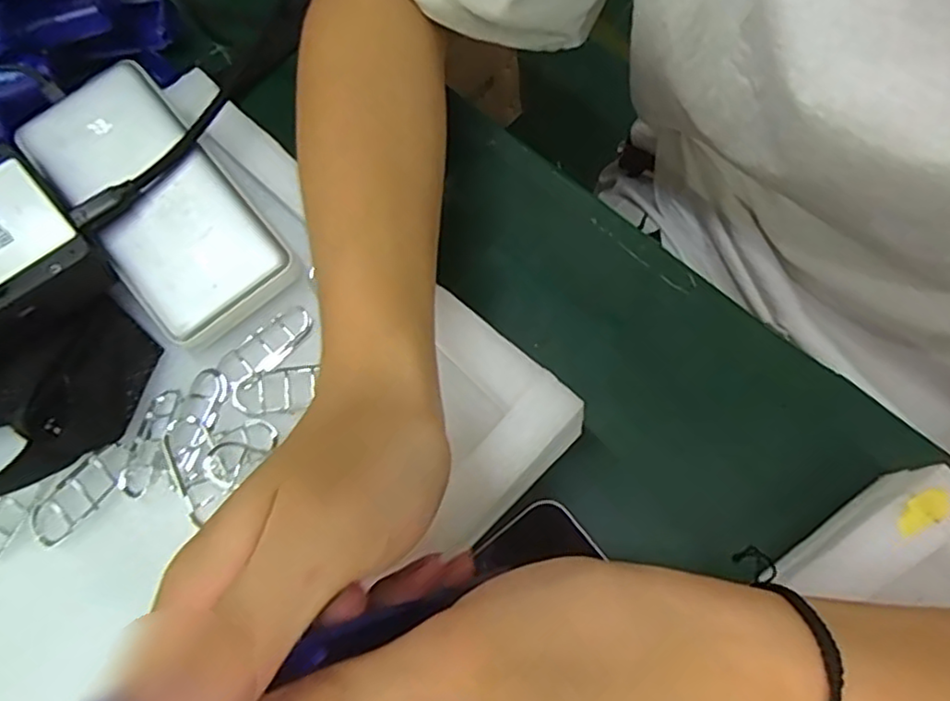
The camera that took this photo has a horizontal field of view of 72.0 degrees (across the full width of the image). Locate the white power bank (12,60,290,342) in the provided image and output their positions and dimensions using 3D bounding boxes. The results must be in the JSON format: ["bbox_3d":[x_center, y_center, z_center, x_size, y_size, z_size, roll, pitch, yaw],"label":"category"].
[{"bbox_3d":[-0.157,-0.074,0.319,0.069,0.016,0.136,-38,85,-13],"label":"white power bank"}]

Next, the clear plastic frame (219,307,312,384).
[{"bbox_3d":[-0.102,-0.002,0.323,0.050,0.008,0.023,-43,72,-8],"label":"clear plastic frame"}]

